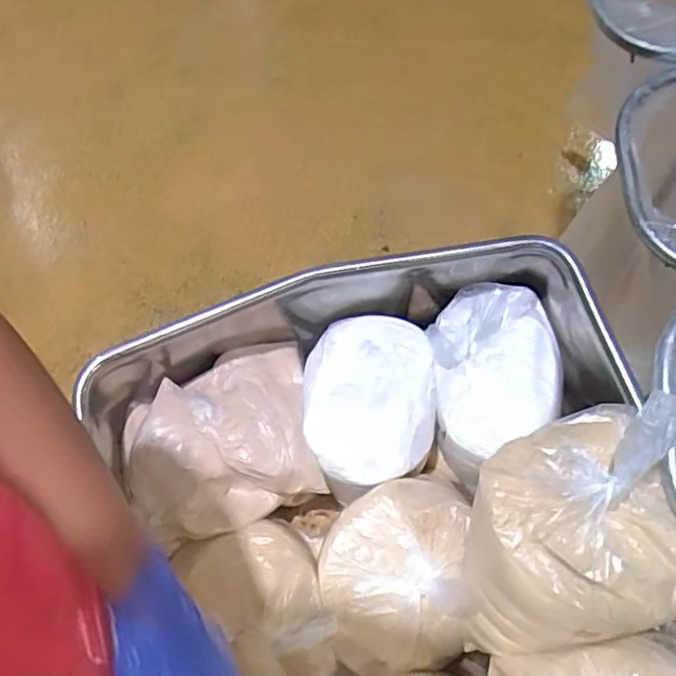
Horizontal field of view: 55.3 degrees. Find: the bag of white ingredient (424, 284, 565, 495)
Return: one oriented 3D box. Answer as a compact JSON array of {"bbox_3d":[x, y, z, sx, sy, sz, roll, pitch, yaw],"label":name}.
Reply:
[{"bbox_3d":[0.221,0.065,0.922,0.171,0.119,0.250,-7,66,-2],"label":"bag of white ingredient"}]

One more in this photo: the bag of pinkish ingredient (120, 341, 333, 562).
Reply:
[{"bbox_3d":[-0.154,0.136,0.872,0.258,0.086,0.222,-22,67,-9],"label":"bag of pinkish ingredient"}]

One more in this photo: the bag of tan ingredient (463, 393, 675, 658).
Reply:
[{"bbox_3d":[0.232,0.206,0.666,0.217,0.227,0.210,-21,67,-9],"label":"bag of tan ingredient"}]

